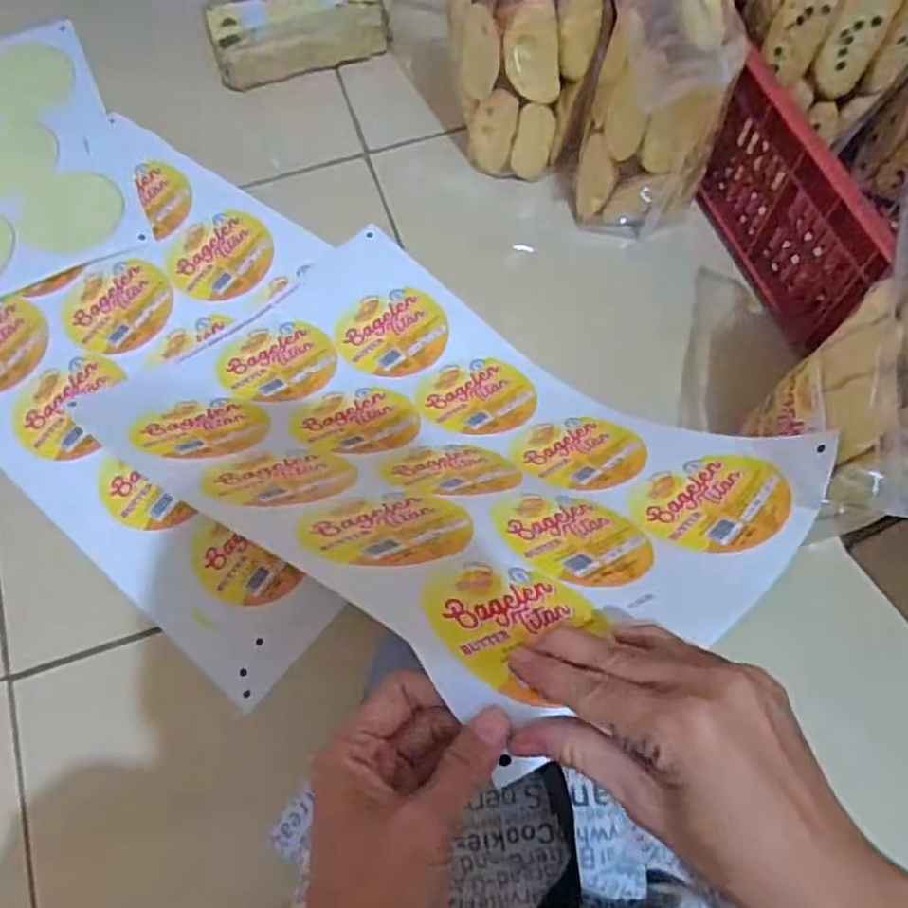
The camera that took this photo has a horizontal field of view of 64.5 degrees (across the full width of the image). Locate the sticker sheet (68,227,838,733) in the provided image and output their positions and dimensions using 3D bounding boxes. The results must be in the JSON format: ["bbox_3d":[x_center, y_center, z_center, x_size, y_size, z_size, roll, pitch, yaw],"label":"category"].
[{"bbox_3d":[-0.020,-0.026,0.497,0.458,0.071,0.301,28,37,36],"label":"sticker sheet"}]

